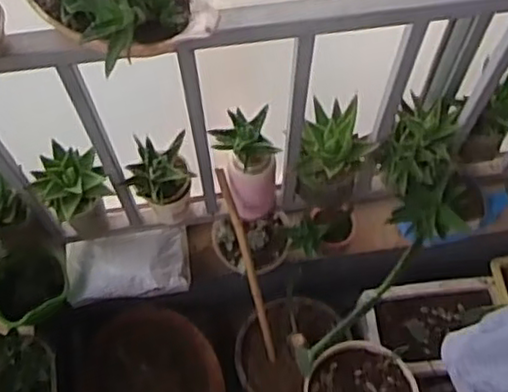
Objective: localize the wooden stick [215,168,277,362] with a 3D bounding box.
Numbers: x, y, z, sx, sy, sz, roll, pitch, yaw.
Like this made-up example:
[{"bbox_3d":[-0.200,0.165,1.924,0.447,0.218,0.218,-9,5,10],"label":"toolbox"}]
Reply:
[{"bbox_3d":[-0.005,0.140,1.194,0.018,0.457,0.020,-21,37,-9],"label":"wooden stick"}]

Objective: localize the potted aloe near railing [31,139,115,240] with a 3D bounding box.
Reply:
[{"bbox_3d":[-0.274,0.004,1.074,0.094,0.189,0.094,0,65,0],"label":"potted aloe near railing"}]

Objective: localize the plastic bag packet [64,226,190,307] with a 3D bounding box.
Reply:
[{"bbox_3d":[-0.230,0.123,1.227,0.224,0.060,0.121,-8,65,-4],"label":"plastic bag packet"}]

